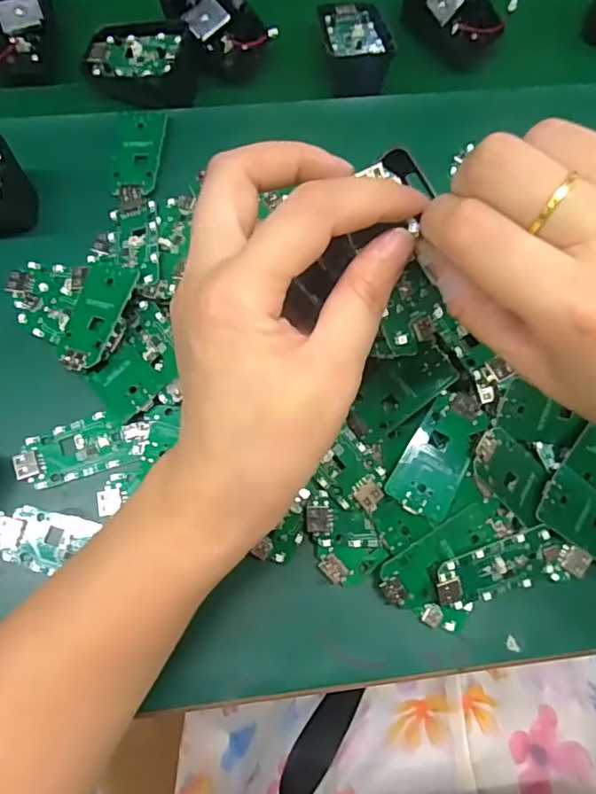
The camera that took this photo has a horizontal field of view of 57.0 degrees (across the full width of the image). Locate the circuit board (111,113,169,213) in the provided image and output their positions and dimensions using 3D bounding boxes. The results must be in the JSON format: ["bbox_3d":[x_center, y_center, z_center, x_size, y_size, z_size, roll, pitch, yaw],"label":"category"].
[{"bbox_3d":[-0.098,-0.145,0.336,0.029,0.006,0.071,3,74,-1],"label":"circuit board"}]

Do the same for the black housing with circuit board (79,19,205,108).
[{"bbox_3d":[-0.099,-0.213,0.344,0.070,0.025,0.042,0,74,-2],"label":"black housing with circuit board"}]

